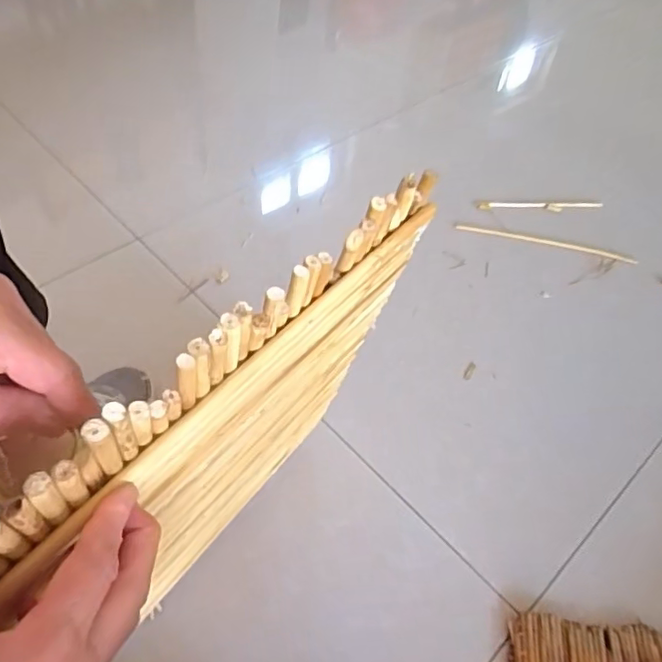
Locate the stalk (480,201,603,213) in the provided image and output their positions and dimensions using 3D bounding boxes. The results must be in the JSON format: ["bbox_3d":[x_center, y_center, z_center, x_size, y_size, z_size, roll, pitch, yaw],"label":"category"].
[{"bbox_3d":[0.408,-0.245,1.129,0.244,0.013,0.026,-1,51,-4],"label":"stalk"}]

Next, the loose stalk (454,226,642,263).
[{"bbox_3d":[0.395,-0.166,1.069,0.322,0.013,0.029,12,51,7],"label":"loose stalk"}]

